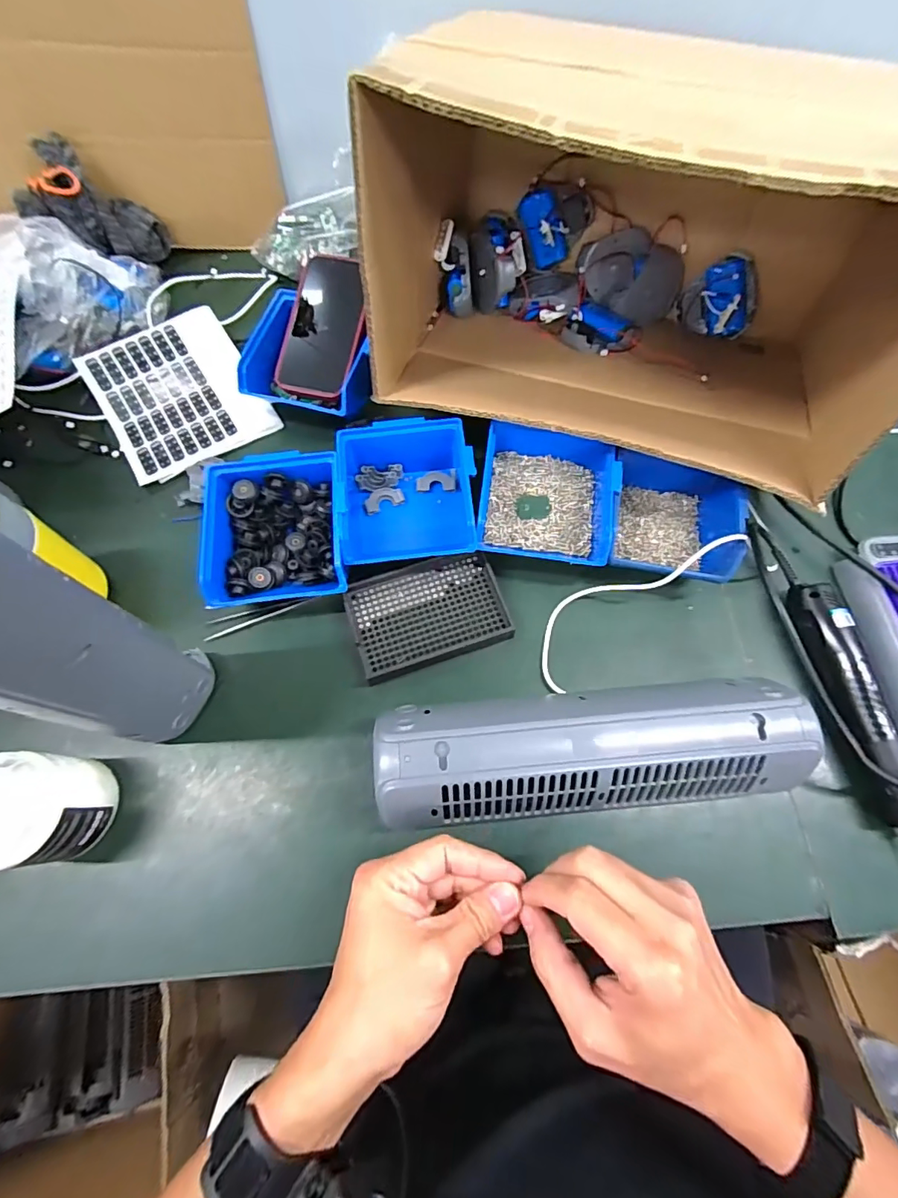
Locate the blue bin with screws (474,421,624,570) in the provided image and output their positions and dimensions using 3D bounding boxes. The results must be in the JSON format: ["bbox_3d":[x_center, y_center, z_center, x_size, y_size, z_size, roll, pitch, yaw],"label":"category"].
[{"bbox_3d":[0.088,-0.095,0.455,0.120,0.054,0.127,13,68,5],"label":"blue bin with screws"}]

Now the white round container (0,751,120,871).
[{"bbox_3d":[-0.297,0.149,0.354,0.072,0.083,0.070,0,68,0],"label":"white round container"}]

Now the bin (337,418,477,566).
[{"bbox_3d":[-0.041,-0.098,0.461,0.125,0.070,0.139,-9,68,-4],"label":"bin"}]

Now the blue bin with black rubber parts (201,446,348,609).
[{"bbox_3d":[-0.152,-0.061,0.447,0.116,0.065,0.138,-7,68,-3],"label":"blue bin with black rubber parts"}]

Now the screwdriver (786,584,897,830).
[{"bbox_3d":[0.338,0.094,0.400,0.032,0.031,0.224,-10,68,-5],"label":"screwdriver"}]

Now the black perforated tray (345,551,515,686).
[{"bbox_3d":[-0.019,0.011,0.440,0.132,0.013,0.091,-17,69,-8],"label":"black perforated tray"}]

